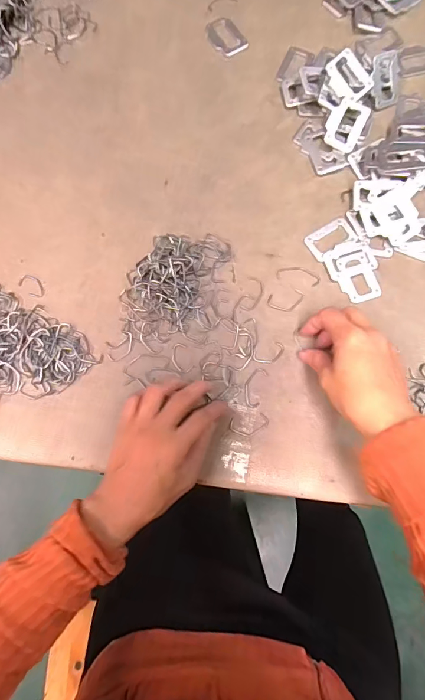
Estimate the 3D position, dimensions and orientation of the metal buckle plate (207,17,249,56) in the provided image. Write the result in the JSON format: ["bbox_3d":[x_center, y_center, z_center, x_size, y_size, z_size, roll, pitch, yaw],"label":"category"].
[{"bbox_3d":[0.016,-0.374,0.463,0.036,0.006,0.050,-33,80,-8],"label":"metal buckle plate"}]

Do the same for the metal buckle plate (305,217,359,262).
[{"bbox_3d":[0.126,-0.119,0.411,0.052,0.004,0.032,-33,80,-8],"label":"metal buckle plate"}]

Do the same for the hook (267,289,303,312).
[{"bbox_3d":[0.076,-0.050,0.399,0.039,0.004,0.021,-12,78,-4],"label":"hook"}]

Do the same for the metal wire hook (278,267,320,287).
[{"bbox_3d":[0.090,-0.079,0.405,0.044,0.004,0.018,14,78,2],"label":"metal wire hook"}]

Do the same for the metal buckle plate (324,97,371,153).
[{"bbox_3d":[0.146,-0.247,0.424,0.037,0.007,0.055,26,93,1],"label":"metal buckle plate"}]

